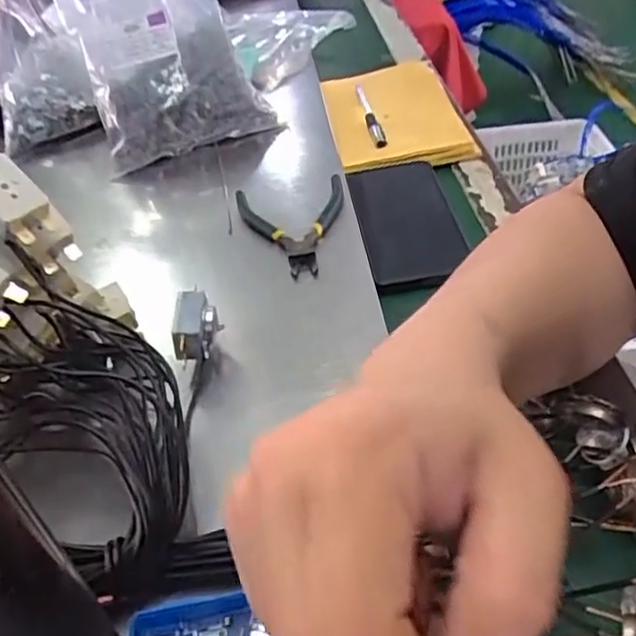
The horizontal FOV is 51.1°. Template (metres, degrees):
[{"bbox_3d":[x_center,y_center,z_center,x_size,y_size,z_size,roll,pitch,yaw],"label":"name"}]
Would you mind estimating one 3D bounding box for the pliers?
[{"bbox_3d":[-0.020,-0.069,0.515,0.084,0.016,0.107,-5,44,-1],"label":"pliers"}]

